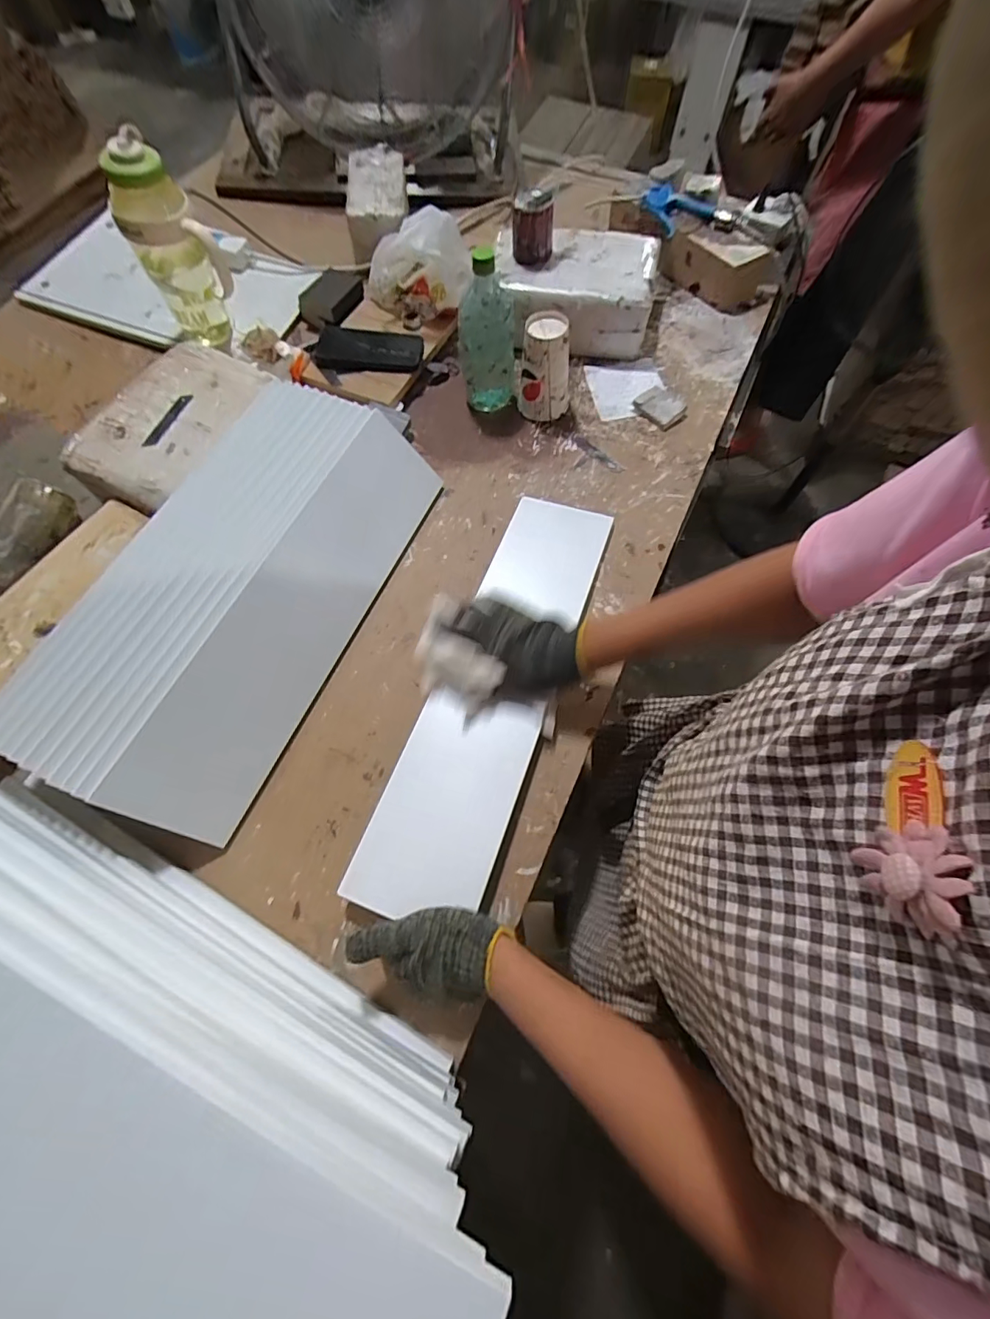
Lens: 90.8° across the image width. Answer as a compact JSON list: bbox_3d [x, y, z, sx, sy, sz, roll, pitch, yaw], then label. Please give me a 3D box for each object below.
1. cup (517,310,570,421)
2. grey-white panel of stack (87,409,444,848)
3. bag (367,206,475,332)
[{"bbox_3d":[0.078,-0.444,0.742,0.080,0.118,0.086,6,67,3],"label":"cup"},{"bbox_3d":[-0.228,-0.068,0.593,0.018,0.136,0.545,-2,56,48],"label":"grey-white panel of stack"},{"bbox_3d":[-0.132,-0.650,0.819,0.179,0.117,0.128,-3,67,-1],"label":"bag"}]

